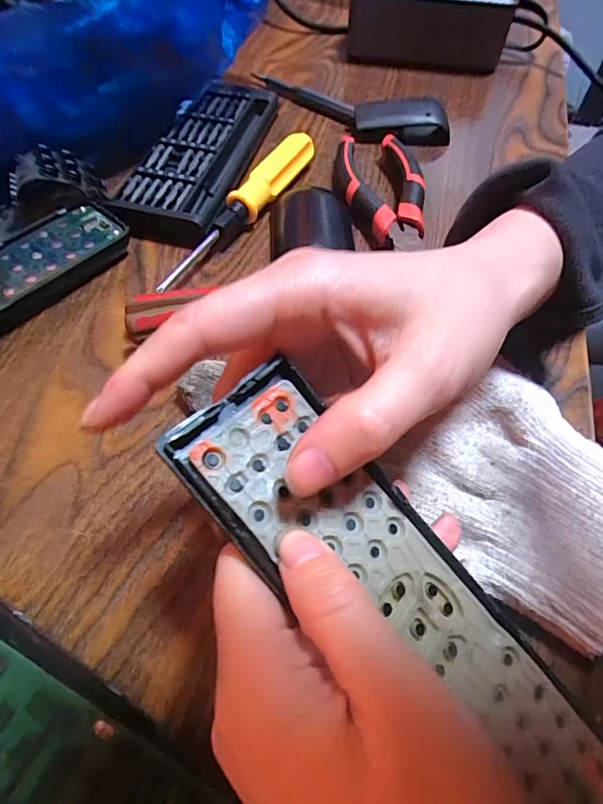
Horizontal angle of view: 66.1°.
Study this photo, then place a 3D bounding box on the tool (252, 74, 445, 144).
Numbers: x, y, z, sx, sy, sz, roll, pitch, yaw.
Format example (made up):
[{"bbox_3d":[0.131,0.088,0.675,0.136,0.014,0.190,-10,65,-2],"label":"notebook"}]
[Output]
[{"bbox_3d":[0.033,-0.225,0.349,0.158,0.015,0.042,23,61,12],"label":"tool"}]

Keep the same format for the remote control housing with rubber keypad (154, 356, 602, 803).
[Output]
[{"bbox_3d":[0.039,0.065,0.137,0.184,0.009,0.051,46,67,0],"label":"remote control housing with rubber keypad"}]

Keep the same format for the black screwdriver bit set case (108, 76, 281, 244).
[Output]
[{"bbox_3d":[-0.065,-0.163,0.300,0.065,0.016,0.148,13,59,7],"label":"black screwdriver bit set case"}]

